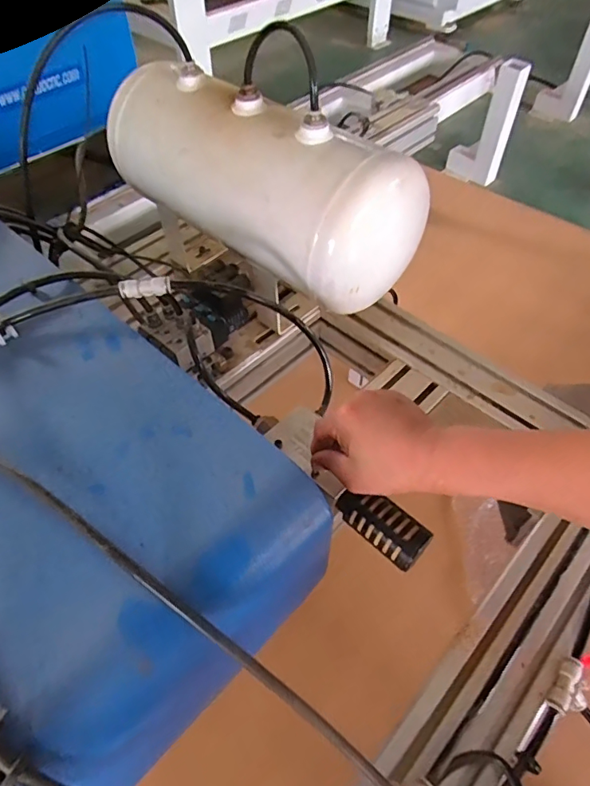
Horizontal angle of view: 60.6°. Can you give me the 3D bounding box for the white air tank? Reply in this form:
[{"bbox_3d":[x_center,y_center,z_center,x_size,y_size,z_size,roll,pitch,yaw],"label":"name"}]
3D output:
[{"bbox_3d":[-0.054,-0.249,0.559,0.394,0.124,0.131,33,59,23],"label":"white air tank"}]

